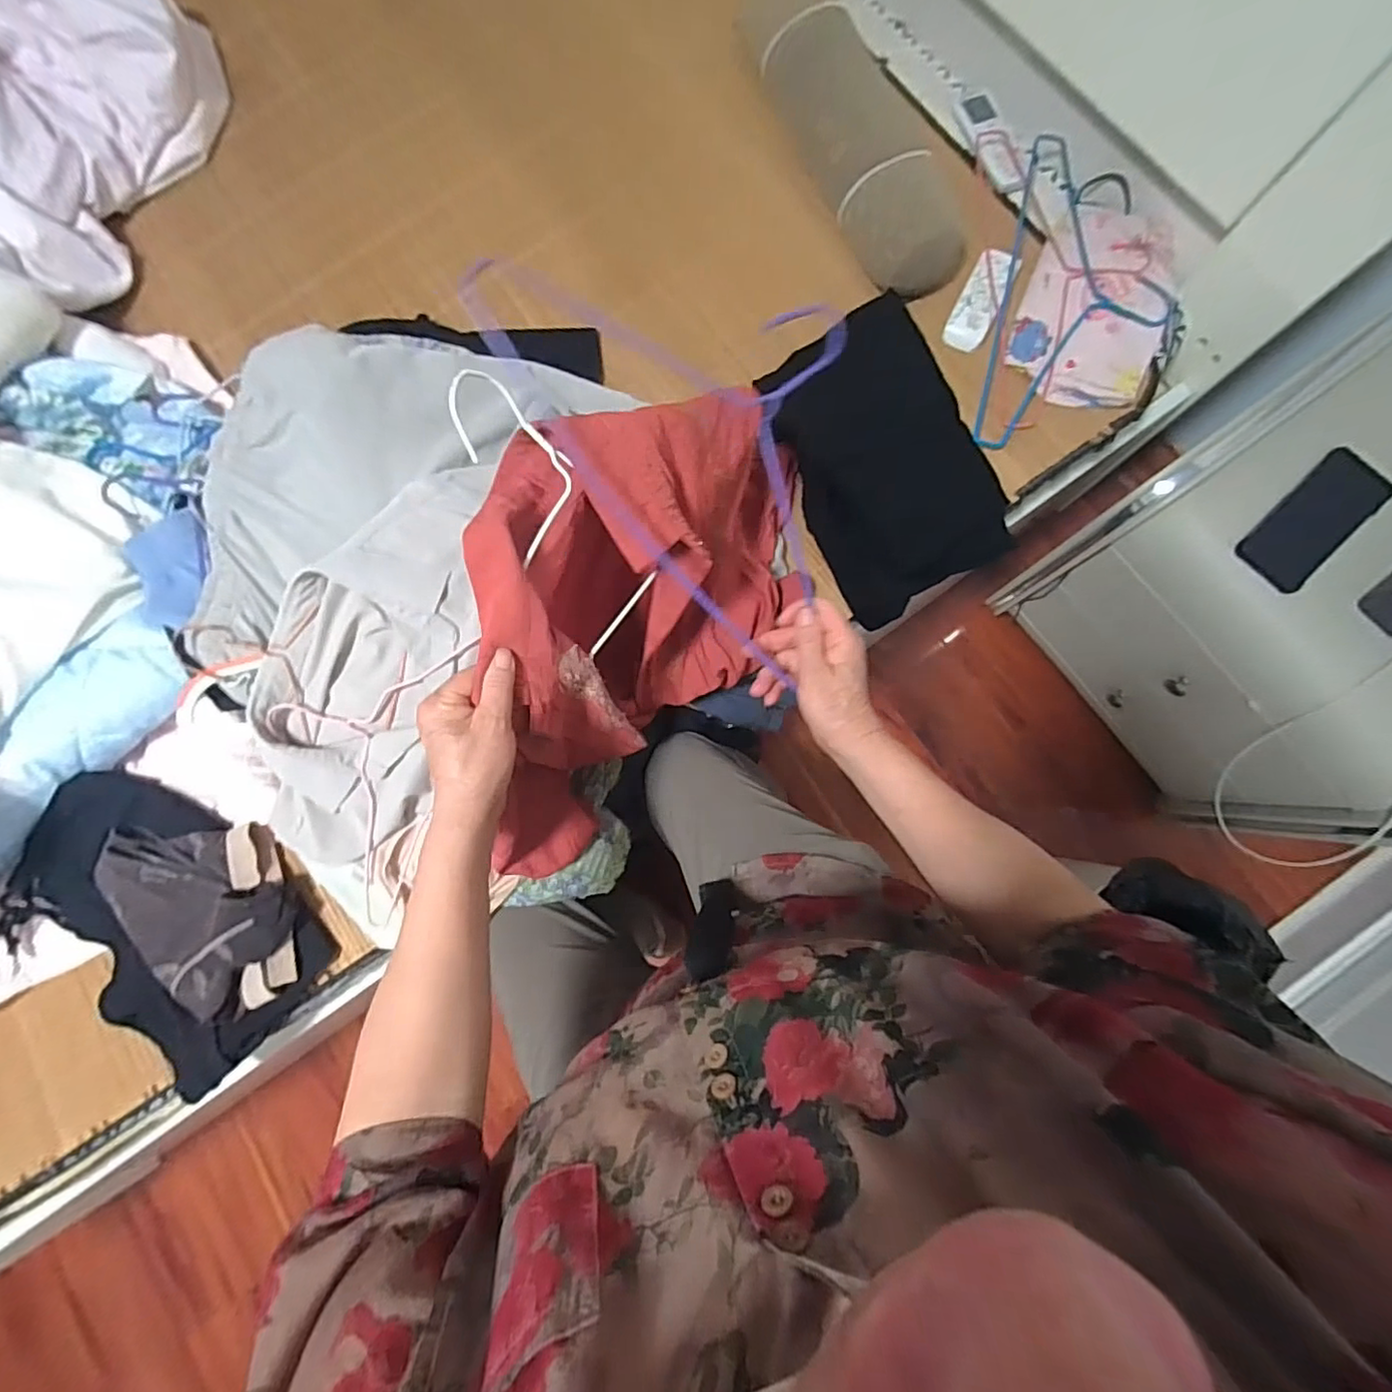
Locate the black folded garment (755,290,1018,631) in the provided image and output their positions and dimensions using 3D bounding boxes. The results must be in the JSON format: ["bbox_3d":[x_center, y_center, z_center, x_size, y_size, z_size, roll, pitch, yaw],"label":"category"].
[{"bbox_3d":[0.227,-0.289,0.749,0.232,0.049,0.369,-22,81,1],"label":"black folded garment"}]

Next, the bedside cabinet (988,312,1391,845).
[{"bbox_3d":[0.817,-0.128,0.814,0.441,0.384,0.485,-34,81,-1],"label":"bedside cabinet"}]

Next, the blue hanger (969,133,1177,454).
[{"bbox_3d":[0.486,-0.496,0.743,0.206,0.016,0.422,13,83,6],"label":"blue hanger"}]

